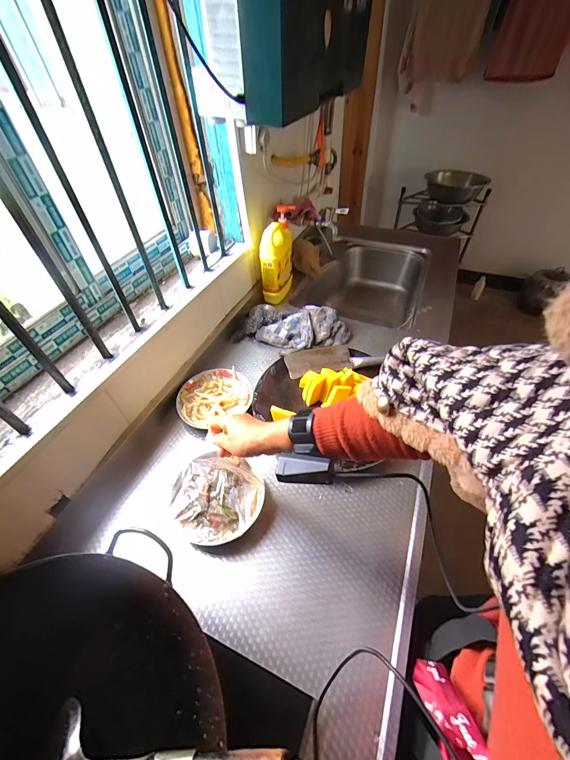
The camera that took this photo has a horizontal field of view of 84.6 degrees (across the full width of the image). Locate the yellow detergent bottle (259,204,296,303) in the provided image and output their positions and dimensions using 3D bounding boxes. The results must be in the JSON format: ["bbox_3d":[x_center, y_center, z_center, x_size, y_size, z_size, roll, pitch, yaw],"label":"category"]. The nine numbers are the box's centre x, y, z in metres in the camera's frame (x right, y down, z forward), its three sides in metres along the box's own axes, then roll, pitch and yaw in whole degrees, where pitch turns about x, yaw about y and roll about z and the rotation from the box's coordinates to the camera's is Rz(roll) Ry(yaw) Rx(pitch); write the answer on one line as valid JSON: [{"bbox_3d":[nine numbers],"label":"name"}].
[{"bbox_3d":[-0.022,-0.374,0.951,0.079,0.245,0.145,8,45,6],"label":"yellow detergent bottle"}]

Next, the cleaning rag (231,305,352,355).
[{"bbox_3d":[0.022,-0.152,0.887,0.321,0.069,0.169,12,45,9],"label":"cleaning rag"}]

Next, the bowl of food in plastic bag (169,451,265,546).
[{"bbox_3d":[-0.123,0.210,0.565,0.165,0.057,0.155,11,45,9],"label":"bowl of food in plastic bag"}]

